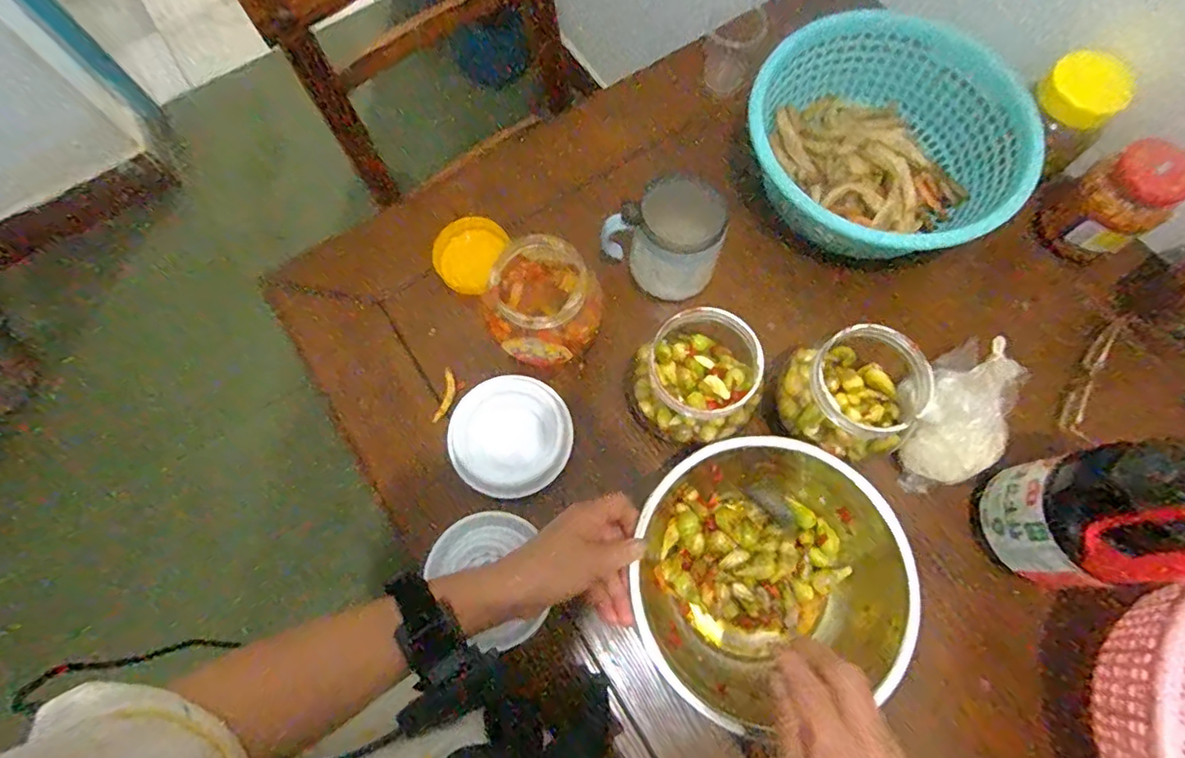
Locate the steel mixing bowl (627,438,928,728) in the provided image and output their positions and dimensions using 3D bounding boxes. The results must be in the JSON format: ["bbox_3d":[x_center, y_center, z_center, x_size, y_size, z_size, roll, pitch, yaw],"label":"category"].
[{"bbox_3d":[0.142,0.161,0.474,0.203,0.082,0.213,0,71,1],"label":"steel mixing bowl"}]

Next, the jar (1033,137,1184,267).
[{"bbox_3d":[0.499,-0.165,0.559,0.069,0.111,0.075,0,71,1],"label":"jar"}]

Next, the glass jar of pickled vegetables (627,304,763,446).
[{"bbox_3d":[0.092,0.004,0.493,0.093,0.099,0.094,0,71,1],"label":"glass jar of pickled vegetables"}]

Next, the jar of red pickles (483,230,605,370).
[{"bbox_3d":[-0.037,-0.062,0.507,0.084,0.107,0.086,0,71,1],"label":"jar of red pickles"}]

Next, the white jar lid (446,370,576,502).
[{"bbox_3d":[-0.075,0.052,0.526,0.107,0.017,0.109,0,71,1],"label":"white jar lid"}]

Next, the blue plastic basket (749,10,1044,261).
[{"bbox_3d":[0.294,-0.237,0.592,0.252,0.084,0.267,0,71,1],"label":"blue plastic basket"}]

